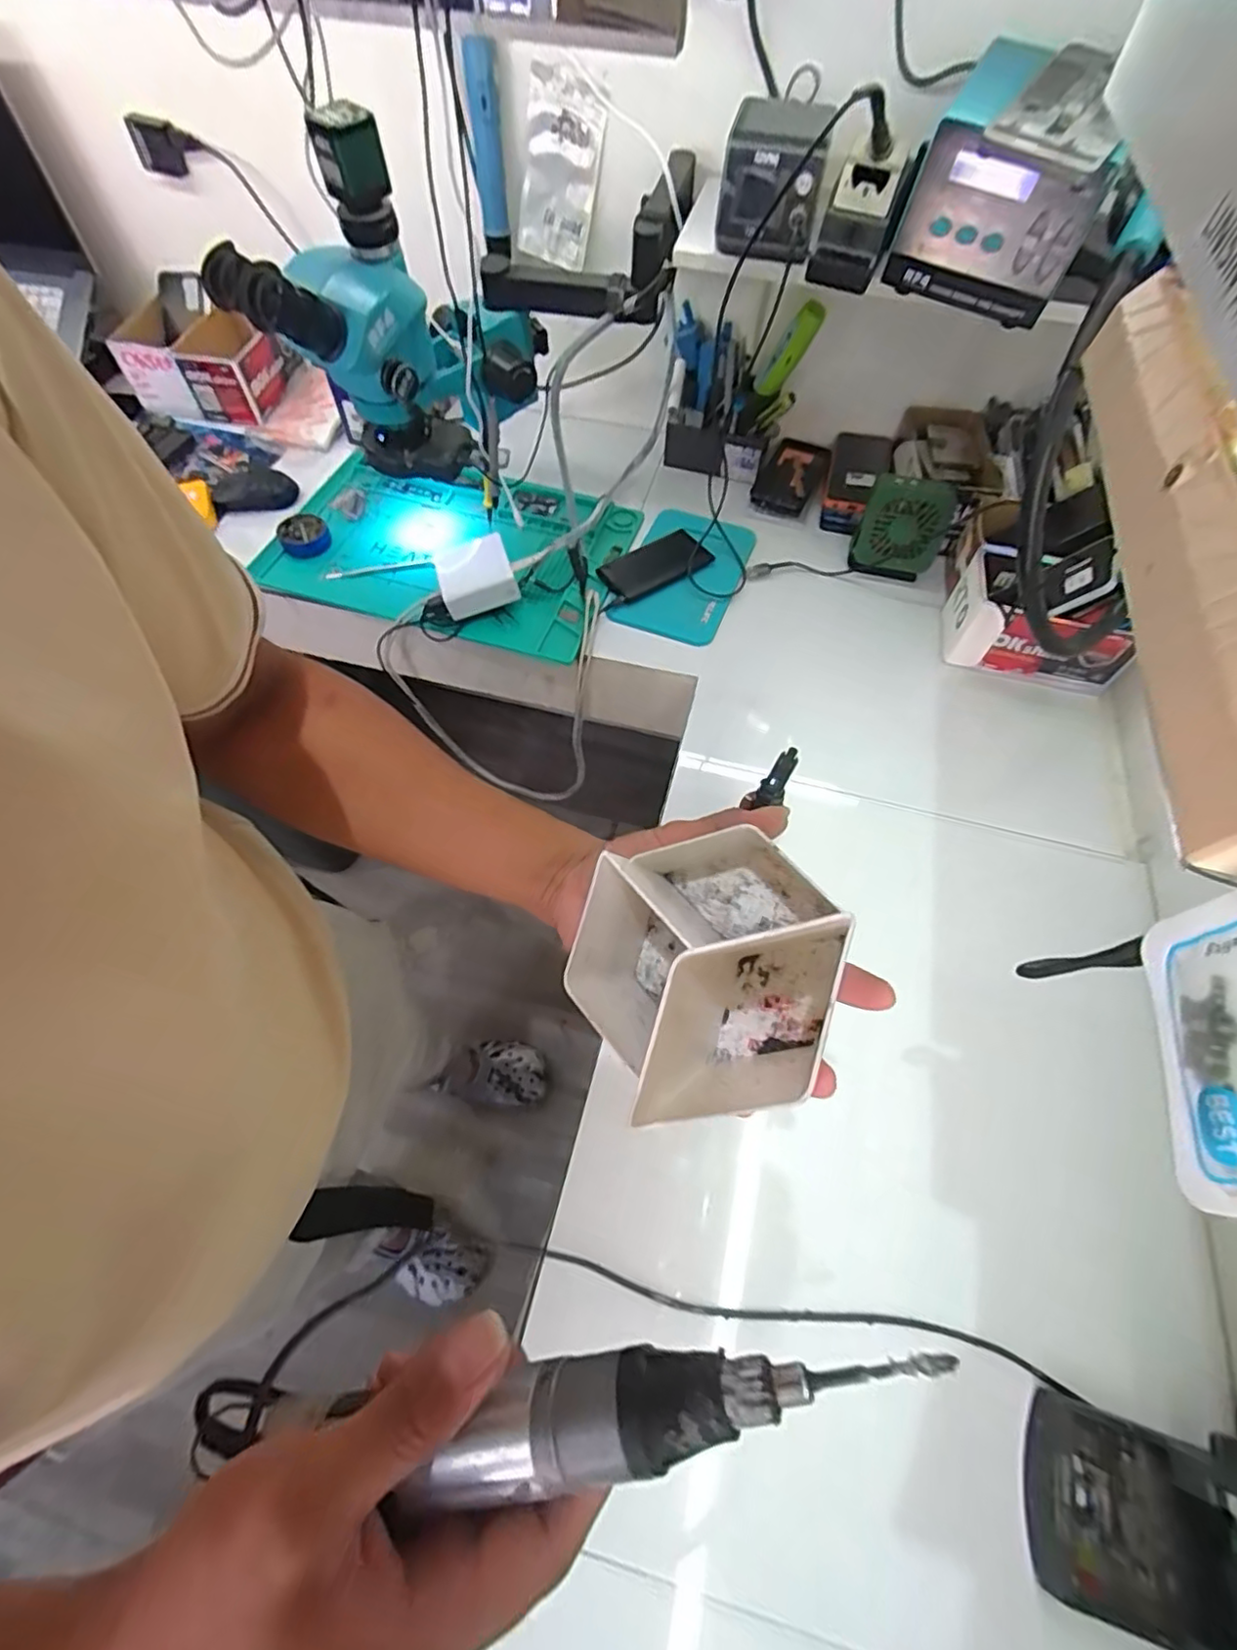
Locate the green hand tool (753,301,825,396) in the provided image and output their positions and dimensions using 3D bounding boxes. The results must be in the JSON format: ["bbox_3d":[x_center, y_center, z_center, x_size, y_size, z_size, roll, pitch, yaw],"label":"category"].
[{"bbox_3d":[0.213,-0.590,0.774,0.030,0.144,0.023,-19,94,-12],"label":"green hand tool"}]

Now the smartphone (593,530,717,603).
[{"bbox_3d":[0.046,-0.331,0.789,0.139,0.012,0.069,-32,78,-19],"label":"smartphone"}]

